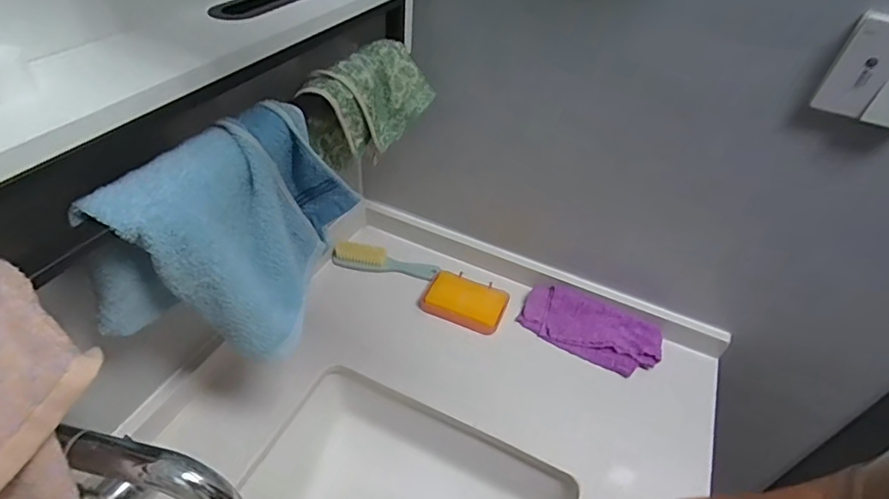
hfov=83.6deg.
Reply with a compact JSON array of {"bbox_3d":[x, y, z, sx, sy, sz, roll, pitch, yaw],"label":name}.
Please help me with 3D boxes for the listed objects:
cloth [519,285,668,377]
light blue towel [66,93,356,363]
[{"bbox_3d":[0.202,0.108,0.694,0.188,0.017,0.087,22,61,18],"label":"cloth"},{"bbox_3d":[-0.166,-0.004,0.411,0.090,0.162,0.202,29,46,22],"label":"light blue towel"}]

